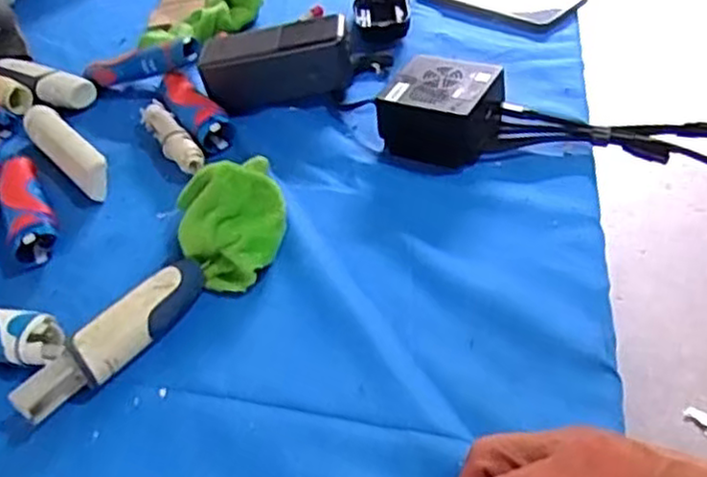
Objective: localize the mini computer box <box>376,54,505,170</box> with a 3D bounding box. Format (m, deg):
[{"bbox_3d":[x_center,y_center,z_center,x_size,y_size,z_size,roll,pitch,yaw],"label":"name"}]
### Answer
[{"bbox_3d":[0.069,-0.100,0.563,0.084,0.049,0.073,17,48,25],"label":"mini computer box"}]

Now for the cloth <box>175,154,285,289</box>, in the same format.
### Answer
[{"bbox_3d":[-0.080,-0.007,0.487,0.072,0.059,0.071,-13,43,-5],"label":"cloth"}]

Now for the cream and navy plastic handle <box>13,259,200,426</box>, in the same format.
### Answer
[{"bbox_3d":[-0.144,0.061,0.447,0.030,0.028,0.129,28,53,33],"label":"cream and navy plastic handle"}]

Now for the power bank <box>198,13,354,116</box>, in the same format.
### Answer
[{"bbox_3d":[-0.067,-0.151,0.640,0.131,0.055,0.060,-9,42,-1],"label":"power bank"}]

